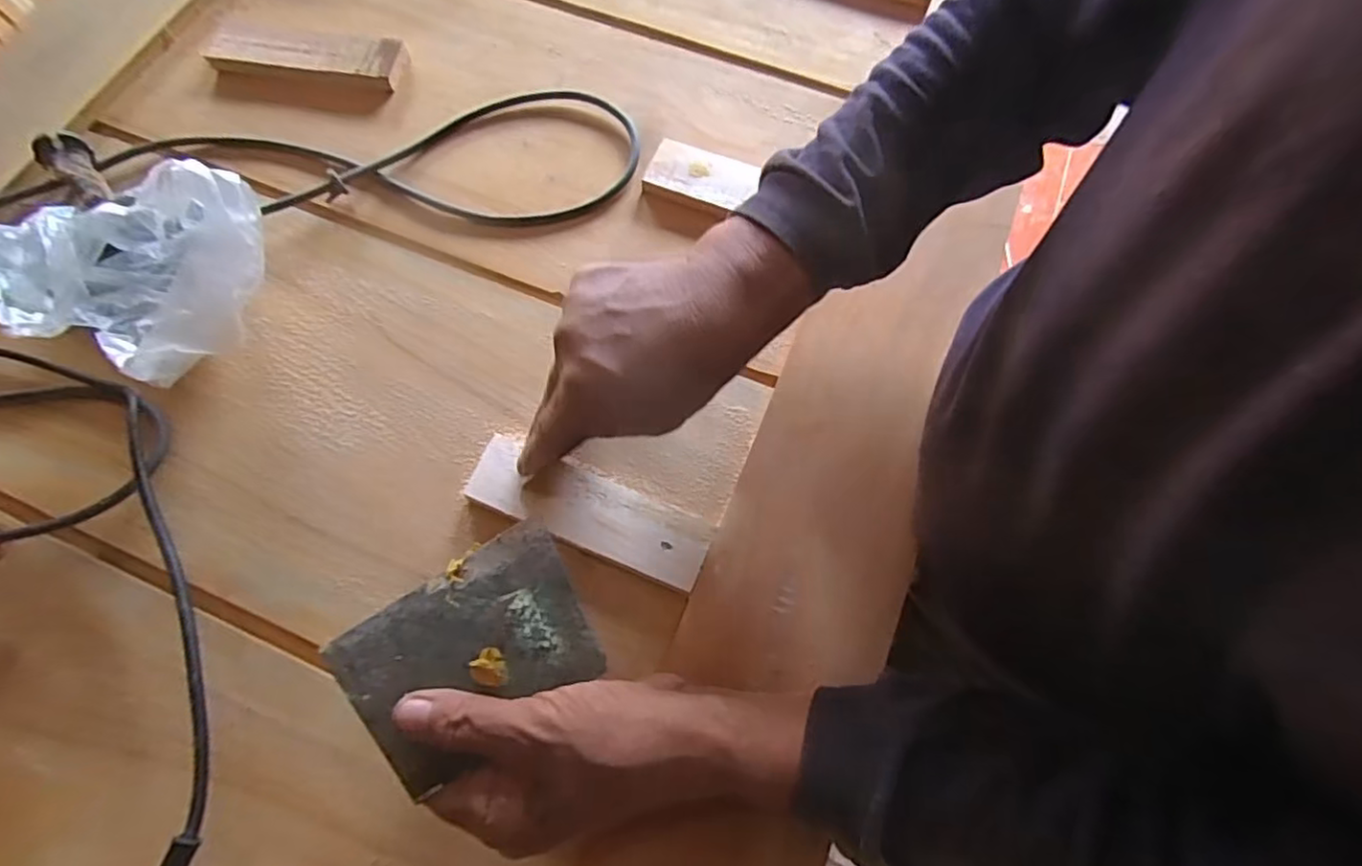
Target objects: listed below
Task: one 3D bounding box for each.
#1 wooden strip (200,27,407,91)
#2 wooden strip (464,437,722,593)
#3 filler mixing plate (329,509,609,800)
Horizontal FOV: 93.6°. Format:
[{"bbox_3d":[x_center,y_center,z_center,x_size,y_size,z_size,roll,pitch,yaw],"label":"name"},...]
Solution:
[{"bbox_3d":[-0.307,-0.310,0.525,0.153,0.020,0.045,5,69,3],"label":"wooden strip"},{"bbox_3d":[-0.055,0.046,0.386,0.148,0.006,0.043,21,71,7],"label":"wooden strip"},{"bbox_3d":[-0.103,0.106,0.315,0.116,0.004,0.085,-32,68,-13],"label":"filler mixing plate"}]

